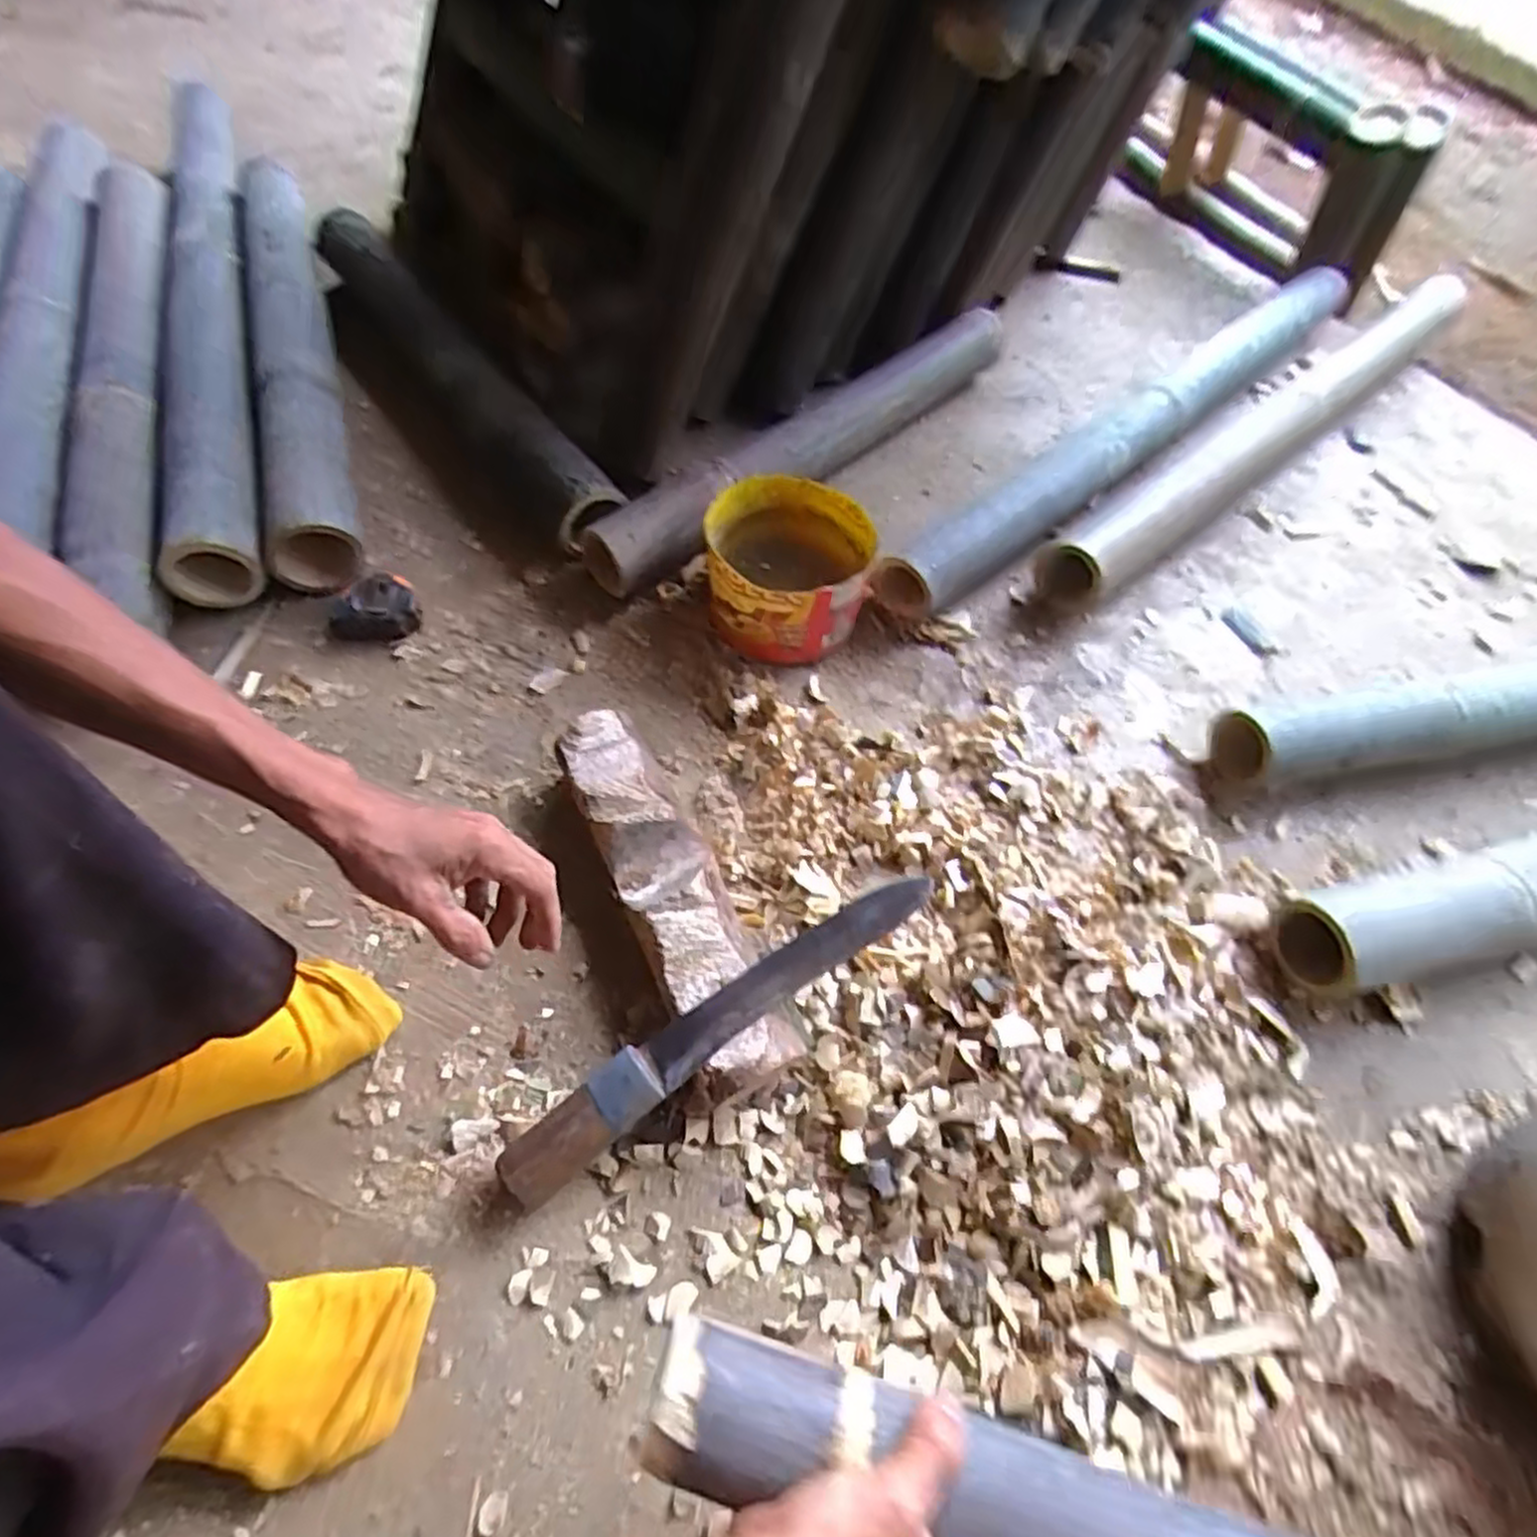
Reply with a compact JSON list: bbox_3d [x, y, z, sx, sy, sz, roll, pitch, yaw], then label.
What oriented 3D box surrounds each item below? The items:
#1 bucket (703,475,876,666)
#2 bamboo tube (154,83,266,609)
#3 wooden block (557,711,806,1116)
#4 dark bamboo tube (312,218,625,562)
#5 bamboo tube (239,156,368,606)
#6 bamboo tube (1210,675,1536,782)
[{"bbox_3d":[0.016,-0.195,0.759,0.155,0.103,0.155,1,59,-2],"label":"bucket"},{"bbox_3d":[-0.709,-0.630,0.973,0.096,0.074,1.113,-16,61,-15],"label":"bamboo tube"},{"bbox_3d":[-0.074,0.092,0.586,0.092,0.065,0.310,-19,62,-14],"label":"wooden block"},{"bbox_3d":[-0.363,-0.464,0.913,0.086,0.097,0.627,-31,66,-22],"label":"dark bamboo tube"},{"bbox_3d":[-0.555,-0.487,0.905,0.092,0.078,0.713,-16,61,-12],"label":"bamboo tube"},{"bbox_3d":[0.665,-0.056,0.692,0.535,0.052,0.052,-8,60,-5],"label":"bamboo tube"}]

